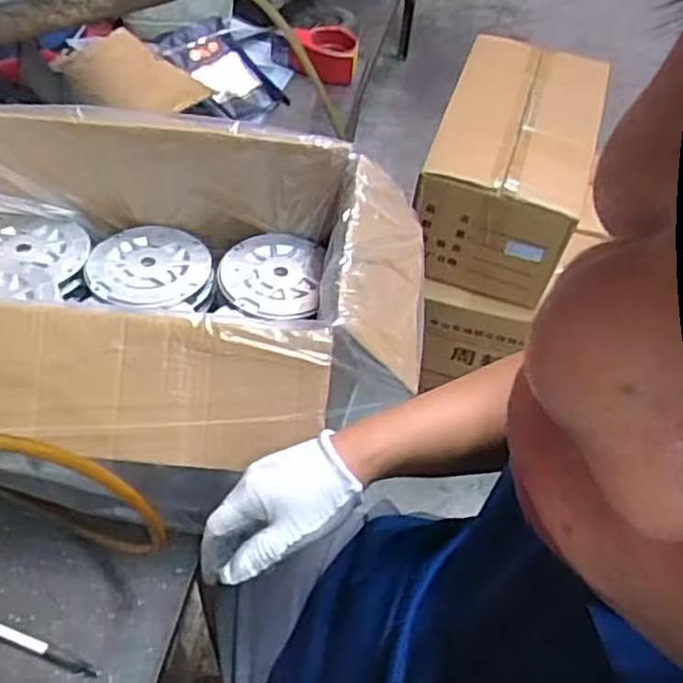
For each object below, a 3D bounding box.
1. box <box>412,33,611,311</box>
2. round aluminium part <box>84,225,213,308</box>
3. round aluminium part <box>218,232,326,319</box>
[{"bbox_3d":[0.291,-0.300,1.242,0.234,0.245,0.377,18,53,10],"label":"box"},{"bbox_3d":[-0.214,-0.086,0.811,0.133,0.013,0.132,2,52,-2],"label":"round aluminium part"},{"bbox_3d":[-0.078,-0.075,0.812,0.111,0.016,0.129,5,52,0],"label":"round aluminium part"}]

